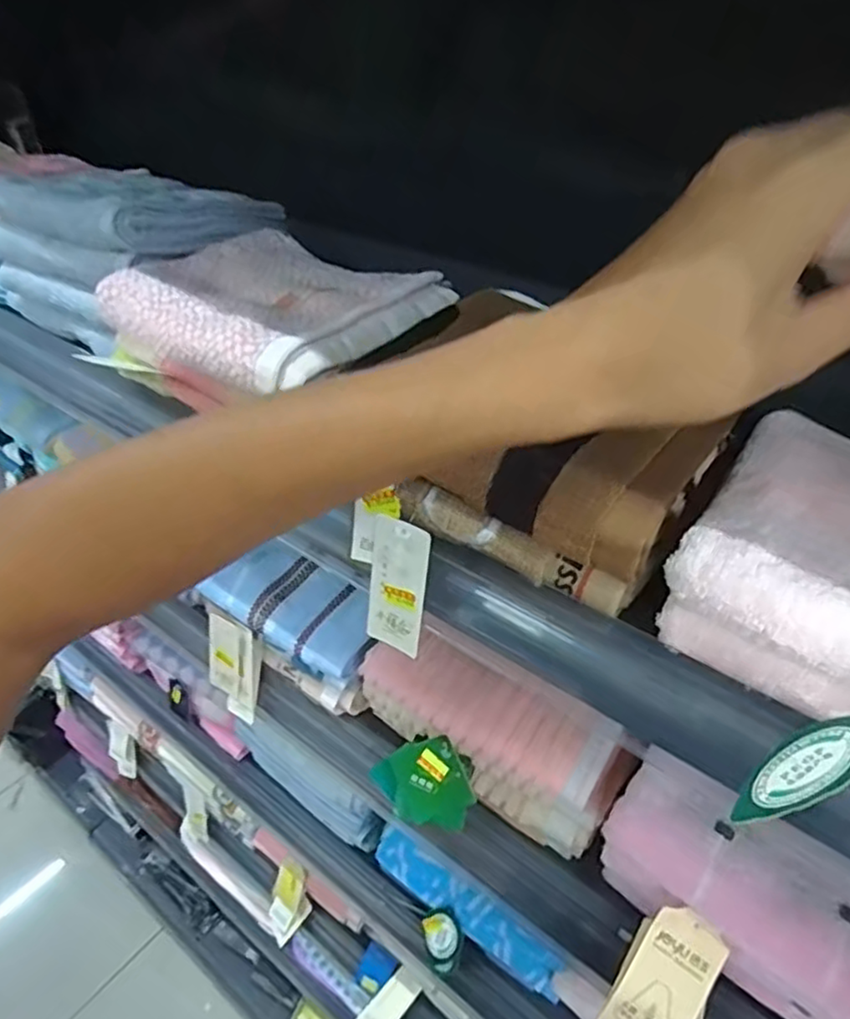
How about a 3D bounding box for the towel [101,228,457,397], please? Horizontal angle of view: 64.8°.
[{"bbox_3d":[-0.096,-0.137,0.440,0.192,0.028,0.162,25,43,28],"label":"towel"}]

